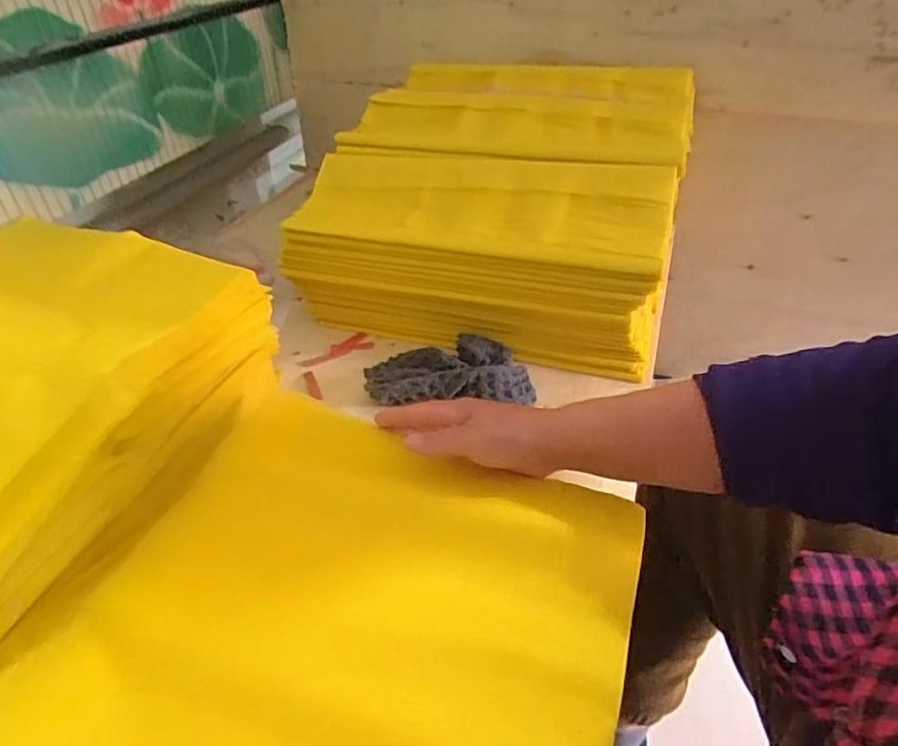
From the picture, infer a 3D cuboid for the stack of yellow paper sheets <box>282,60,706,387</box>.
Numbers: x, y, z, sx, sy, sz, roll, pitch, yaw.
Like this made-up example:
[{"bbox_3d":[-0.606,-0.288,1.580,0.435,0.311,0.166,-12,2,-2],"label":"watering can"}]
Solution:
[{"bbox_3d":[0.073,-0.212,0.701,0.375,0.195,0.406,11,41,14],"label":"stack of yellow paper sheets"}]

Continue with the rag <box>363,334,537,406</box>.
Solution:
[{"bbox_3d":[-0.002,-0.004,0.575,0.165,0.039,0.097,-1,39,-1],"label":"rag"}]

